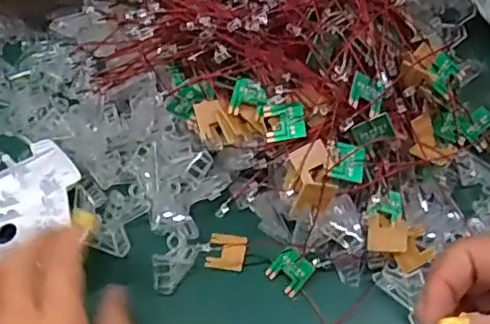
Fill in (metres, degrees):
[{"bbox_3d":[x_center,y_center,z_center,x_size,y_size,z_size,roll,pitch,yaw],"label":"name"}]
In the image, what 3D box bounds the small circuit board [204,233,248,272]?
[{"bbox_3d":[-0.012,0.061,0.413,0.025,0.005,0.026,7,61,5],"label":"small circuit board"}]

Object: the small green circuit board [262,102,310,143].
[{"bbox_3d":[0.026,-0.026,0.387,0.026,0.004,0.023,-10,79,13],"label":"small green circuit board"}]

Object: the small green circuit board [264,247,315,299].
[{"bbox_3d":[0.030,0.072,0.399,0.024,0.004,0.027,43,102,16],"label":"small green circuit board"}]

